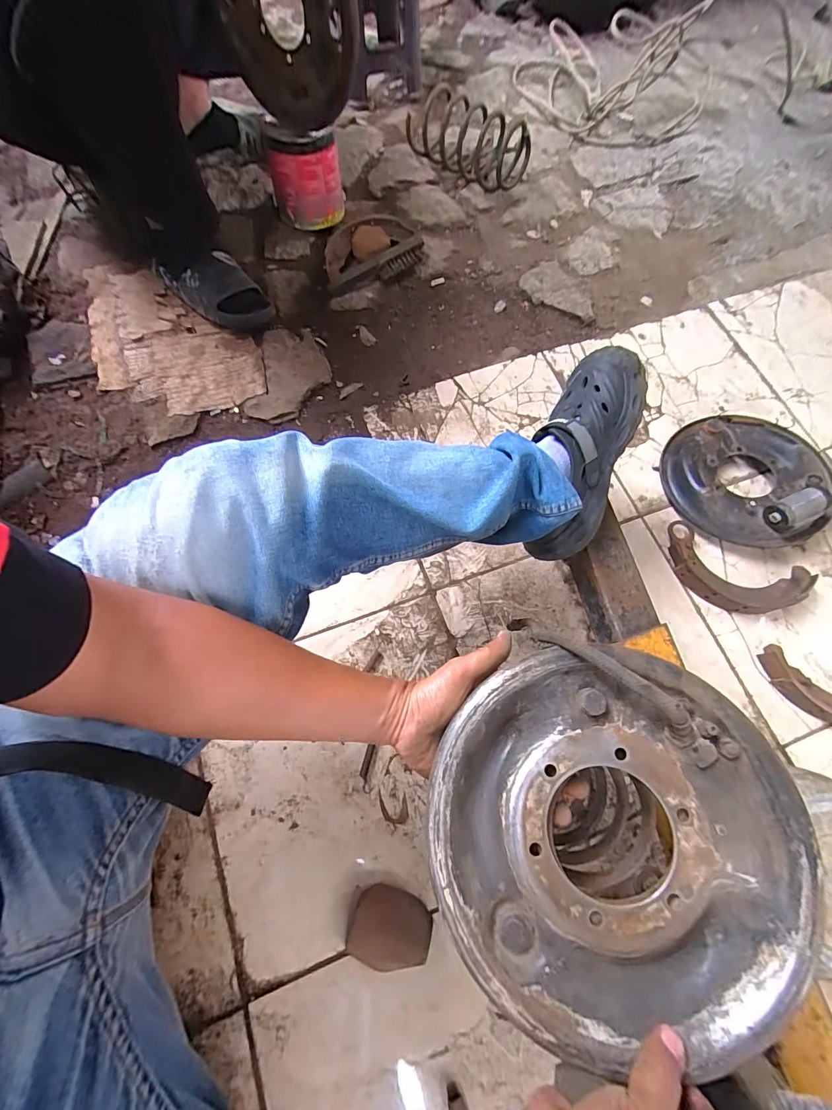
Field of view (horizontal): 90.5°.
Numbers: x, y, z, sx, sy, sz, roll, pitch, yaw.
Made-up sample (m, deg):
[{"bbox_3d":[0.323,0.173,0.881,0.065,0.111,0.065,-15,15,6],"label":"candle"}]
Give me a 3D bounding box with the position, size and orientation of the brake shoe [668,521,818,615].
[{"bbox_3d":[0.525,0.033,0.688,0.217,0.034,0.116,27,74,10],"label":"brake shoe"}]

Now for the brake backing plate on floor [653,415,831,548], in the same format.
[{"bbox_3d":[0.574,-0.138,0.720,0.231,0.081,0.257,-12,71,-3],"label":"brake backing plate on floor"}]

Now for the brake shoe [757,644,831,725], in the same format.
[{"bbox_3d":[0.647,0.206,0.627,0.215,0.035,0.098,9,71,5],"label":"brake shoe"}]

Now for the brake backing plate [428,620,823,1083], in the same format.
[{"bbox_3d":[0.142,0.205,0.302,0.255,0.074,0.260,0,71,1],"label":"brake backing plate"}]

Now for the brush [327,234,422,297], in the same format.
[{"bbox_3d":[-0.085,-0.636,0.914,0.236,0.035,0.061,-28,72,-8],"label":"brush"}]

